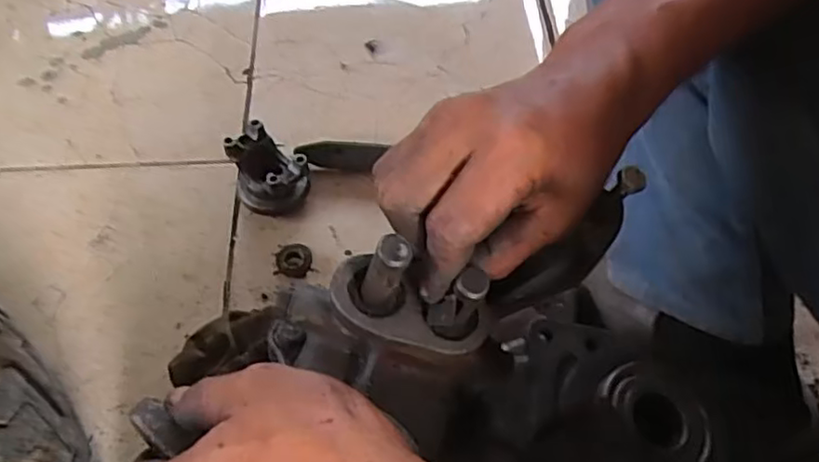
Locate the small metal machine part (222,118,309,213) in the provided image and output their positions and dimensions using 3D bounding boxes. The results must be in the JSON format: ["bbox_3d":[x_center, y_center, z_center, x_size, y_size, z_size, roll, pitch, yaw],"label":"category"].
[{"bbox_3d":[-0.153,-0.062,0.722,0.075,0.075,0.091,-31,62,-18],"label":"small metal machine part"}]

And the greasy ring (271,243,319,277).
[{"bbox_3d":[-0.126,0.030,0.705,0.043,0.016,0.043,0,57,0],"label":"greasy ring"}]

